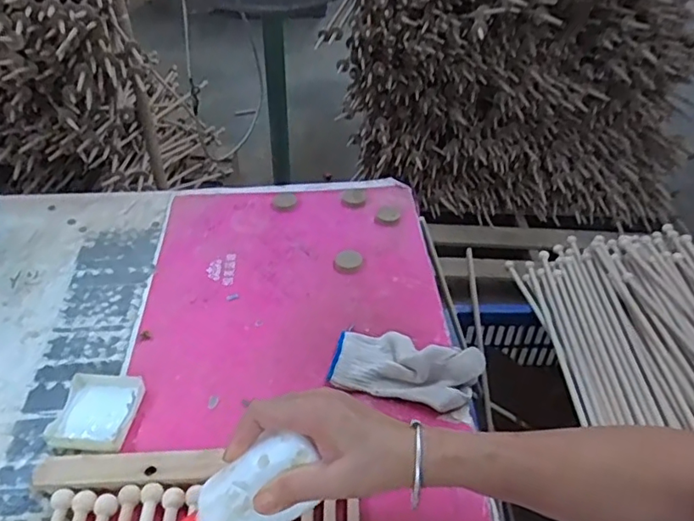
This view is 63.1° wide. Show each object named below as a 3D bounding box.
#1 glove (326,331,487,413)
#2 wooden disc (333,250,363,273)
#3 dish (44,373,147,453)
[{"bbox_3d":[0.062,0.104,0.586,0.150,0.040,0.077,10,41,12],"label":"glove"},{"bbox_3d":[0.001,0.001,0.726,0.034,0.012,0.038,7,41,8],"label":"wooden disc"},{"bbox_3d":[-0.244,0.147,0.553,0.071,0.016,0.081,0,40,1],"label":"dish"}]

